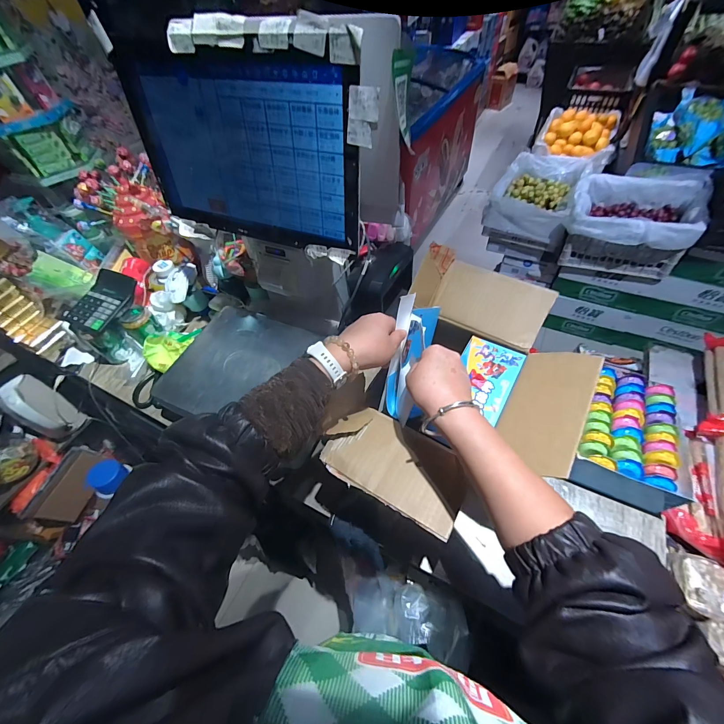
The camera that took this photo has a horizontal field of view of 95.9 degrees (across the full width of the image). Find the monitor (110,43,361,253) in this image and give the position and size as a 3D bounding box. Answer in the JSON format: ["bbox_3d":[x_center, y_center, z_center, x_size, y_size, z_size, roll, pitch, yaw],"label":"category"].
[{"bbox_3d":[-0.172,-0.291,0.465,0.365,0.211,0.047,18,57,18],"label":"monitor"}]

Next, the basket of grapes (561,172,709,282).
[{"bbox_3d":[1.110,-0.563,1.392,0.448,0.286,0.331,21,58,20],"label":"basket of grapes"}]

